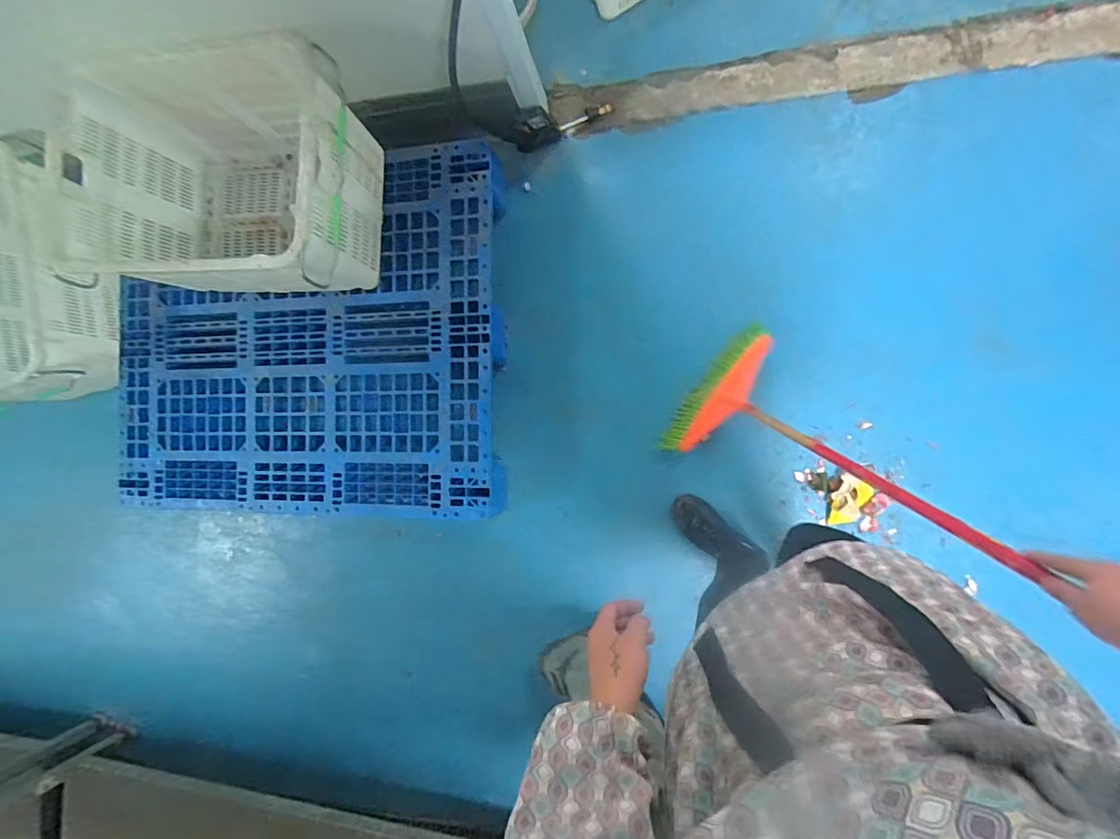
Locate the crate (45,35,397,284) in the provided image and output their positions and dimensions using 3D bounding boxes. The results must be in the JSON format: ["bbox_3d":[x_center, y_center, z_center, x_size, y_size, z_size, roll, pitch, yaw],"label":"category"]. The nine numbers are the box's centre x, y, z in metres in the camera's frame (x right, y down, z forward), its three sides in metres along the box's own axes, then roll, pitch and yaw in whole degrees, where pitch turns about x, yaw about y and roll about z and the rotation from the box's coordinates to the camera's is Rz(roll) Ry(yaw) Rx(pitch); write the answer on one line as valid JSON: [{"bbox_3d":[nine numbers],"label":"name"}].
[{"bbox_3d":[-0.806,-0.562,1.234,0.685,0.365,0.511,8,95,10],"label":"crate"}]

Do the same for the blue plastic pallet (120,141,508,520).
[{"bbox_3d":[-0.733,-0.204,1.407,1.175,0.121,0.980,-3,93,10],"label":"blue plastic pallet"}]

